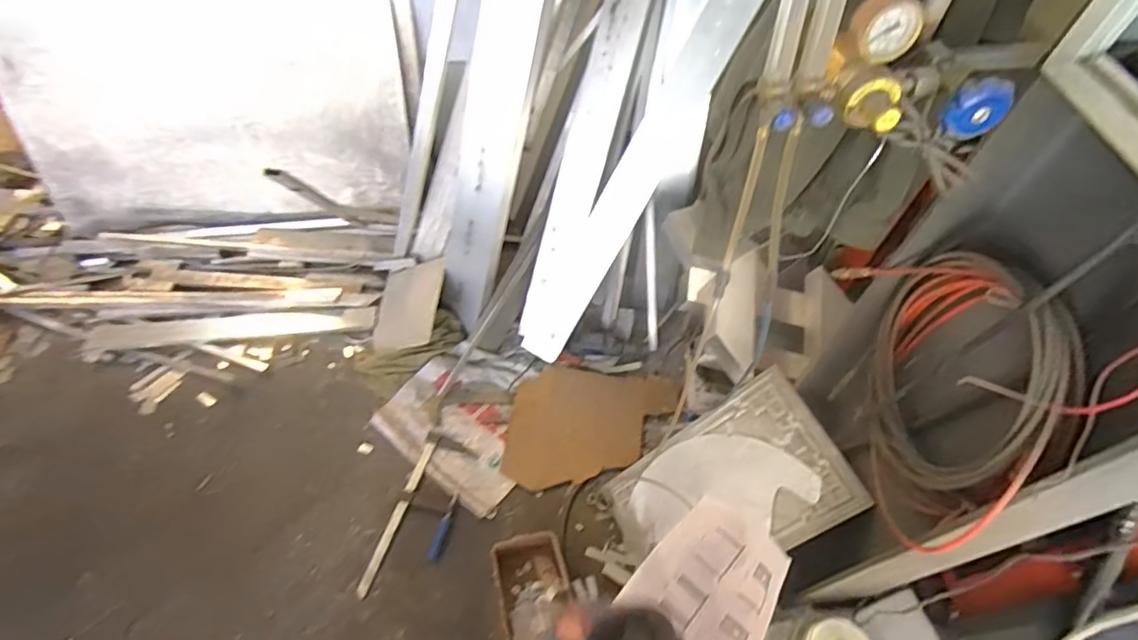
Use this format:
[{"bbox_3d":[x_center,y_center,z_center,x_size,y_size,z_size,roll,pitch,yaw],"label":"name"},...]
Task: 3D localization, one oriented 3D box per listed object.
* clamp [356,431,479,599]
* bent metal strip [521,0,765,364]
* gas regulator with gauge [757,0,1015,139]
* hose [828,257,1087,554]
[{"bbox_3d":[-0.392,0.527,1.517,0.164,0.029,0.446,15,57,8],"label":"clamp"},{"bbox_3d":[0.272,-0.548,1.481,0.139,1.577,0.073,39,24,21],"label":"bent metal strip"},{"bbox_3d":[0.309,-0.244,0.531,0.234,0.118,0.085,-2,56,-3],"label":"gas regulator with gauge"},{"bbox_3d":[0.576,0.105,0.895,0.113,0.454,0.446,-4,56,-4],"label":"hose"}]

